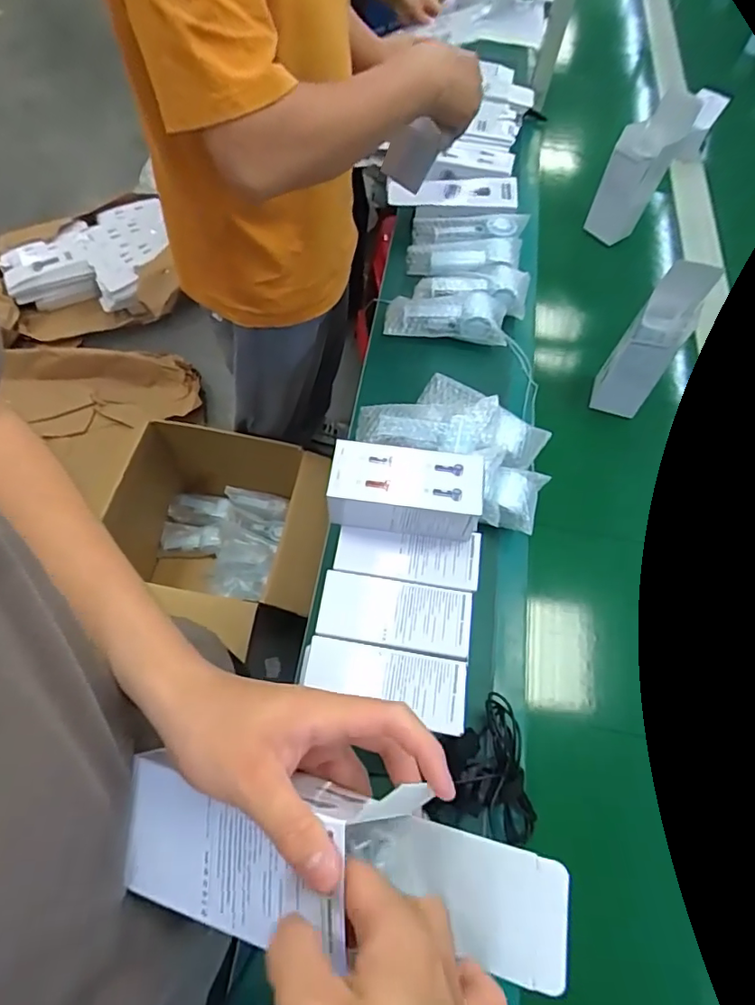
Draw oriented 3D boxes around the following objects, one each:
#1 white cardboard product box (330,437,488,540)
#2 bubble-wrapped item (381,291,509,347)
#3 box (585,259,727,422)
[{"bbox_3d":[0.029,-0.011,0.592,0.160,0.075,0.070,7,63,0],"label":"white cardboard product box"},{"bbox_3d":[0.119,-0.334,0.936,0.204,0.051,0.099,8,63,0],"label":"bubble-wrapped item"},{"bbox_3d":[0.413,-0.239,0.810,0.080,0.240,0.070,26,64,9],"label":"box"}]

